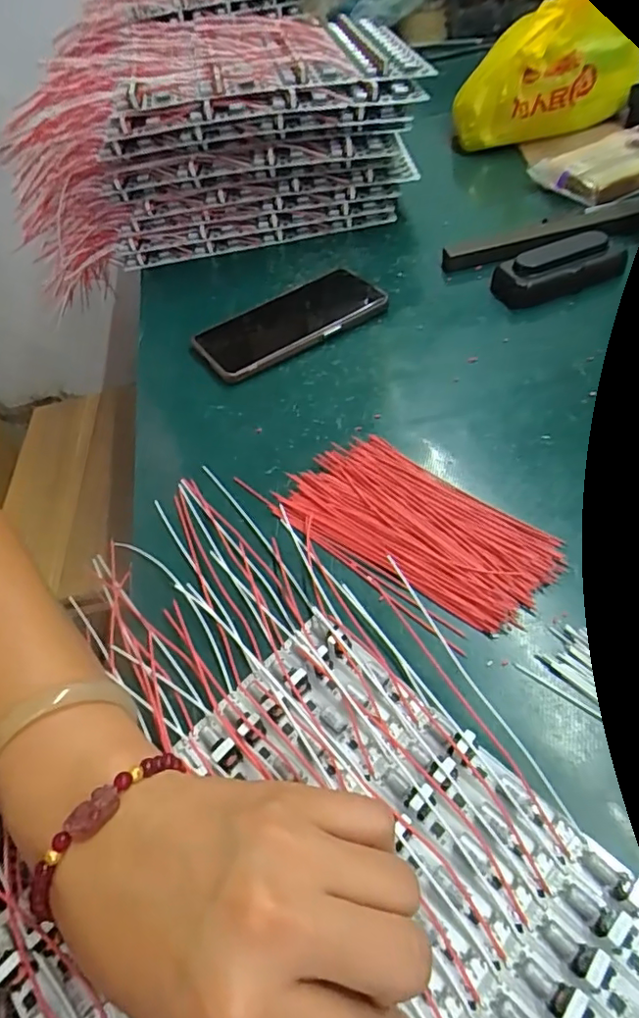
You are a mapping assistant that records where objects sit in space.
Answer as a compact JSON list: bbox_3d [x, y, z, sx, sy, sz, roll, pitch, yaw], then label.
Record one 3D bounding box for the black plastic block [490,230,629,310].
[{"bbox_3d":[0.202,-0.202,0.462,0.105,0.035,0.044,-20,54,-3],"label":"black plastic block"}]

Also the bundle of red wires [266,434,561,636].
[{"bbox_3d":[0.055,0.009,0.325,0.159,0.009,0.082,34,68,29],"label":"bundle of red wires"}]

